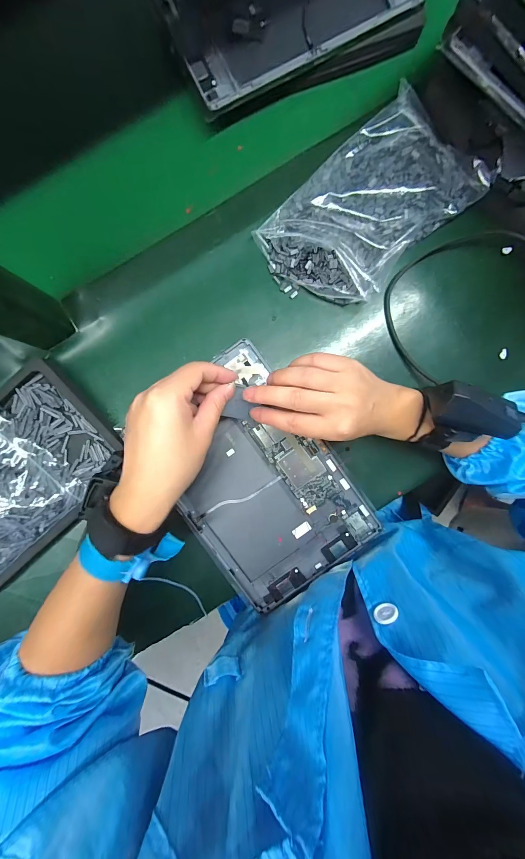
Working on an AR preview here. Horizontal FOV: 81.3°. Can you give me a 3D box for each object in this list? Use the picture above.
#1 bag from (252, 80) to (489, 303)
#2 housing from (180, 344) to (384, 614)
[{"bbox_3d":[0.111,-0.235,0.332,0.225,0.035,0.136,-43,92,-1],"label":"bag"},{"bbox_3d":[-0.007,0.055,0.331,0.163,0.007,0.247,-36,92,2],"label":"housing"}]

